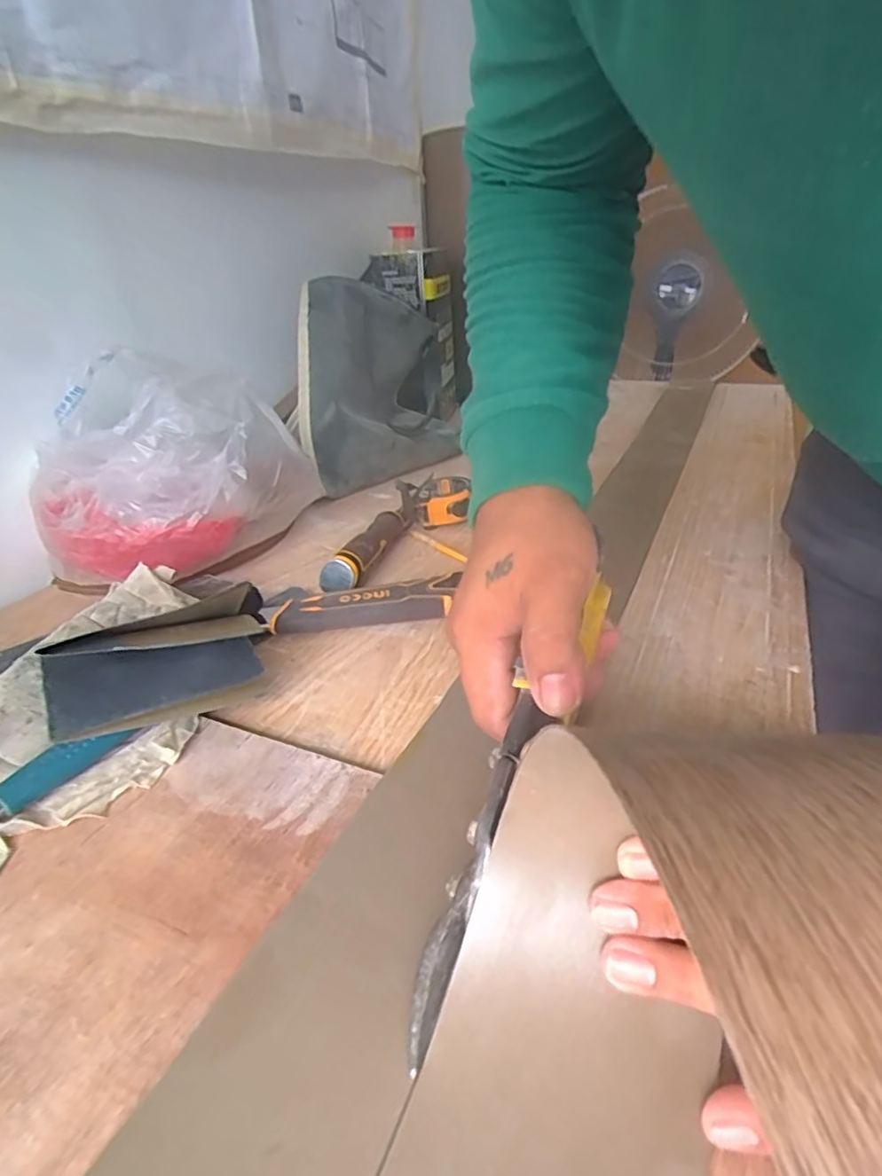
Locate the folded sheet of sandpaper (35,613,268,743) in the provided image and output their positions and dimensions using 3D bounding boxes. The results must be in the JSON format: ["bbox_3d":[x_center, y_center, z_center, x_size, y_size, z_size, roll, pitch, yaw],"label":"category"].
[{"bbox_3d":[-0.165,0.043,0.353,0.118,0.064,0.054,-17,31,-25],"label":"folded sheet of sandpaper"}]

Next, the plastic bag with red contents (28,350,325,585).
[{"bbox_3d":[-0.227,-0.099,0.535,0.147,0.171,0.221,21,36,36],"label":"plastic bag with red contents"}]

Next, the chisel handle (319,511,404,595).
[{"bbox_3d":[-0.066,-0.034,0.541,0.031,0.035,0.136,5,29,15],"label":"chisel handle"}]

